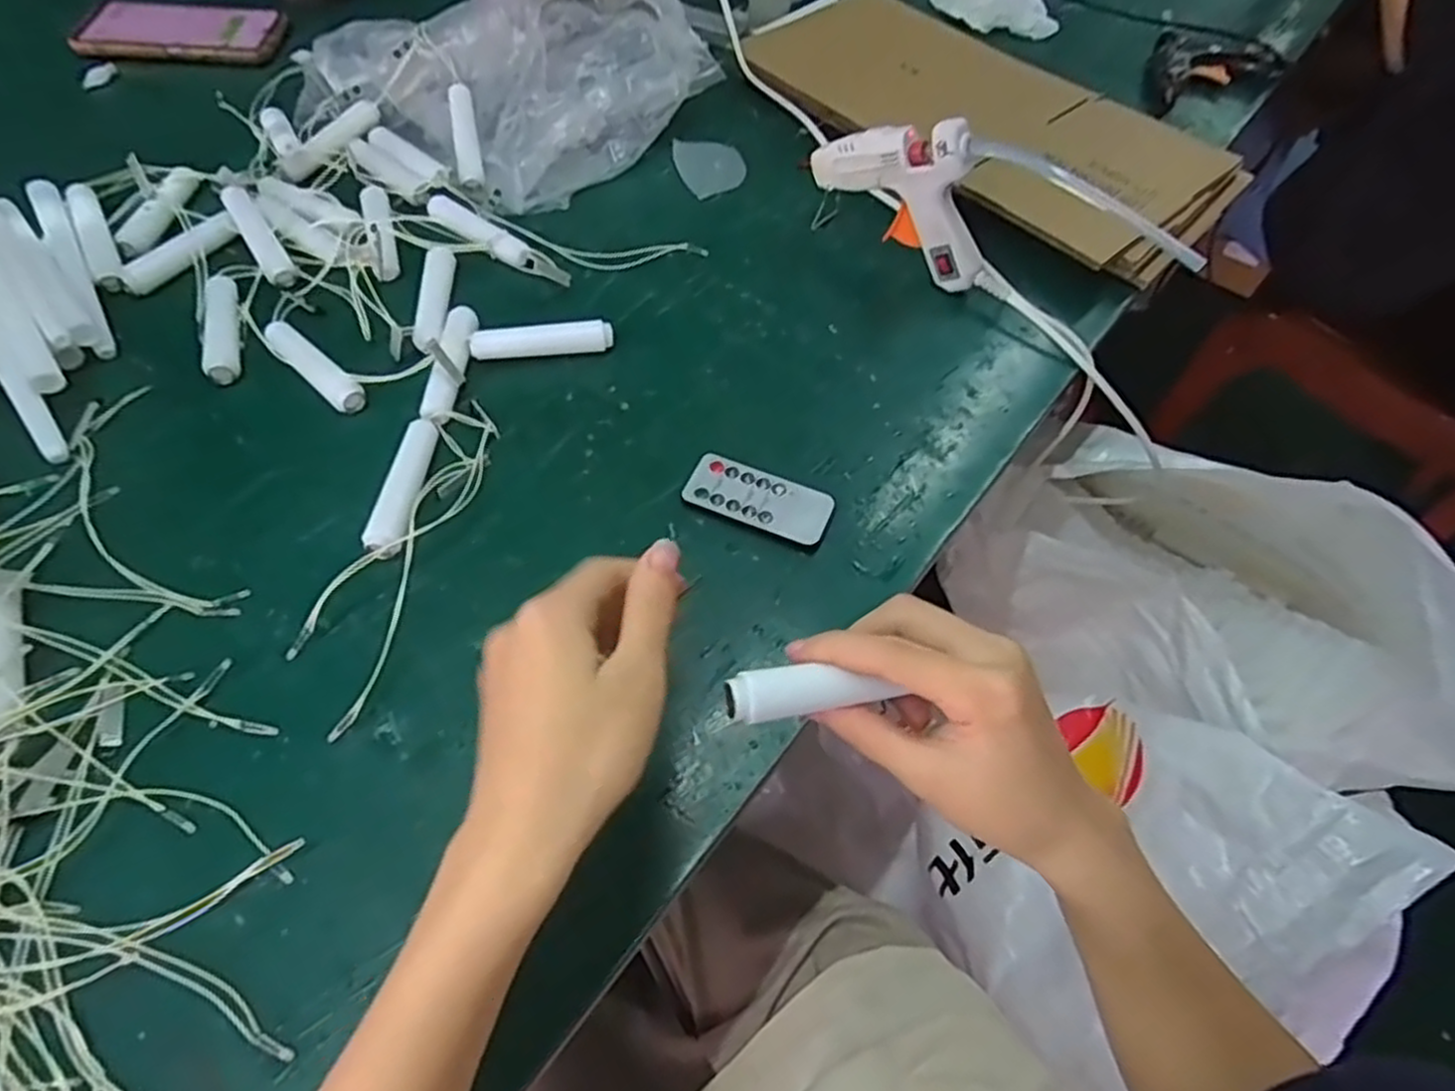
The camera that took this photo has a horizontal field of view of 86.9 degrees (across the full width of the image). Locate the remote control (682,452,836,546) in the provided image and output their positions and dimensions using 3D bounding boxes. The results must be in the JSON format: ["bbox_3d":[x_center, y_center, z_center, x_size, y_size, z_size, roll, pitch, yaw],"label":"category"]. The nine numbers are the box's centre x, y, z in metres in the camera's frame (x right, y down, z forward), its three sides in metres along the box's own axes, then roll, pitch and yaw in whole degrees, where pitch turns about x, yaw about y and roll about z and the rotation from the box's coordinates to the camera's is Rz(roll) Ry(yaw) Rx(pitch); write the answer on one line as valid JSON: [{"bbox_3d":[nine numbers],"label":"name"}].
[{"bbox_3d":[0.018,-0.027,0.445,0.083,0.007,0.038,21,59,11],"label":"remote control"}]

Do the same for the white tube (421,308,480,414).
[{"bbox_3d":[-0.174,-0.118,0.485,0.020,0.016,0.090,3,57,0],"label":"white tube"}]

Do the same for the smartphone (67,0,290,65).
[{"bbox_3d":[-0.491,-0.460,0.690,0.170,0.018,0.076,1,57,-1],"label":"smartphone"}]

